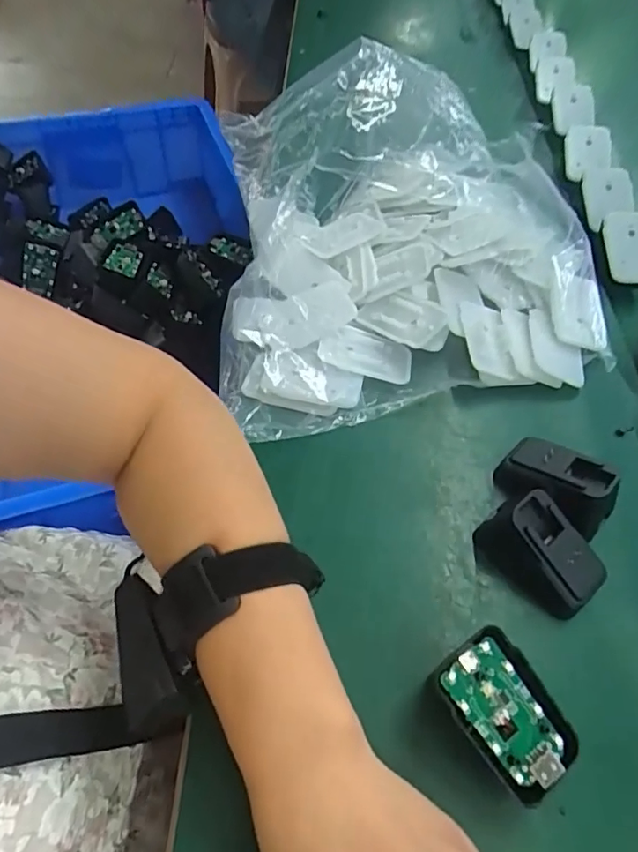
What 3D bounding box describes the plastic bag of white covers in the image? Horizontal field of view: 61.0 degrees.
[{"bbox_3d":[0.065,-0.154,0.419,0.292,0.103,0.287,-6,56,-7],"label":"plastic bag of white covers"}]

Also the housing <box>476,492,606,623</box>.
[{"bbox_3d":[0.124,0.072,0.301,0.065,0.037,0.038,40,62,22],"label":"housing"}]

